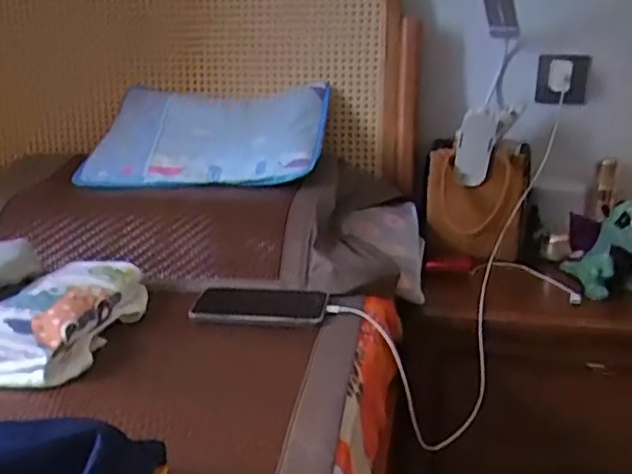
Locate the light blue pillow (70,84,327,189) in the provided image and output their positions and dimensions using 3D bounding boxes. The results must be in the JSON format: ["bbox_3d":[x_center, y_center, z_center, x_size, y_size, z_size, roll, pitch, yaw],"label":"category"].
[{"bbox_3d":[-0.183,-0.181,1.129,0.392,0.040,0.267,1,45,9],"label":"light blue pillow"}]

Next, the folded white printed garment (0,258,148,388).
[{"bbox_3d":[-0.284,0.089,0.746,0.119,0.060,0.246,5,17,16],"label":"folded white printed garment"}]

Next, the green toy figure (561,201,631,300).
[{"bbox_3d":[0.429,0.014,0.976,0.129,0.136,0.114,9,18,27],"label":"green toy figure"}]

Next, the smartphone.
[{"bbox_3d":[-0.068,0.082,0.813,0.160,0.018,0.084,1,16,4],"label":"smartphone"}]

